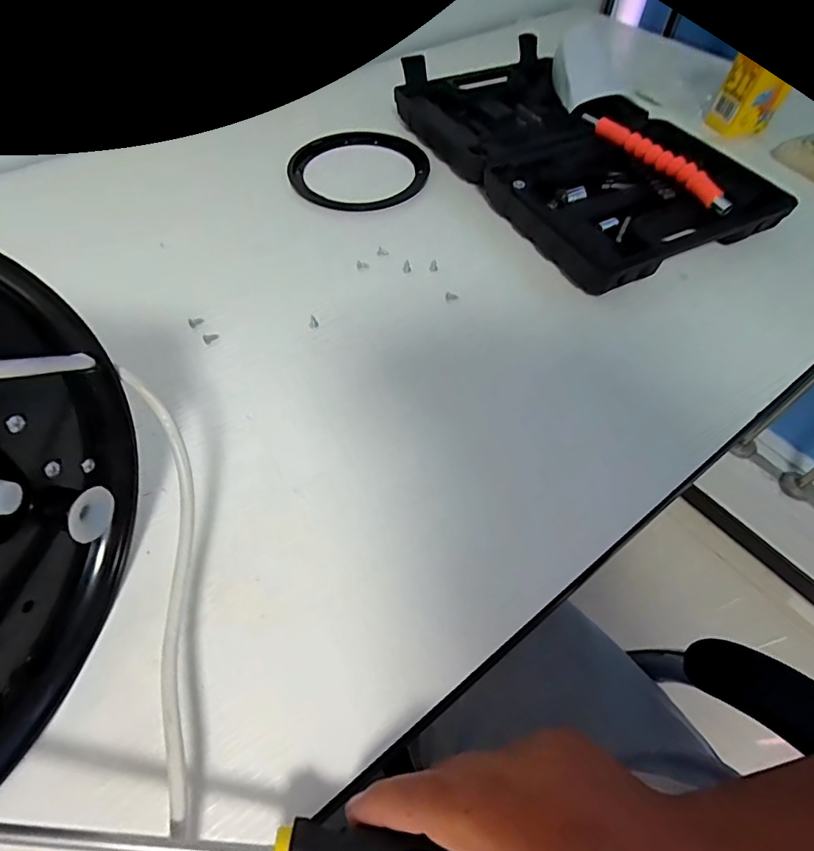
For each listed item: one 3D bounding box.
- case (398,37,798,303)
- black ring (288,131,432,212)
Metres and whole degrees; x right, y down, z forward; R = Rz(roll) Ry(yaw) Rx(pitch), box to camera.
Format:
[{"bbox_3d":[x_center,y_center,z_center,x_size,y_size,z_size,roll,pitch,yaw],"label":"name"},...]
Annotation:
[{"bbox_3d":[0.146,-0.268,0.470,0.207,0.039,0.356,-24,59,-16],"label":"case"},{"bbox_3d":[-0.044,-0.247,0.476,0.126,0.006,0.124,0,55,0],"label":"black ring"}]

